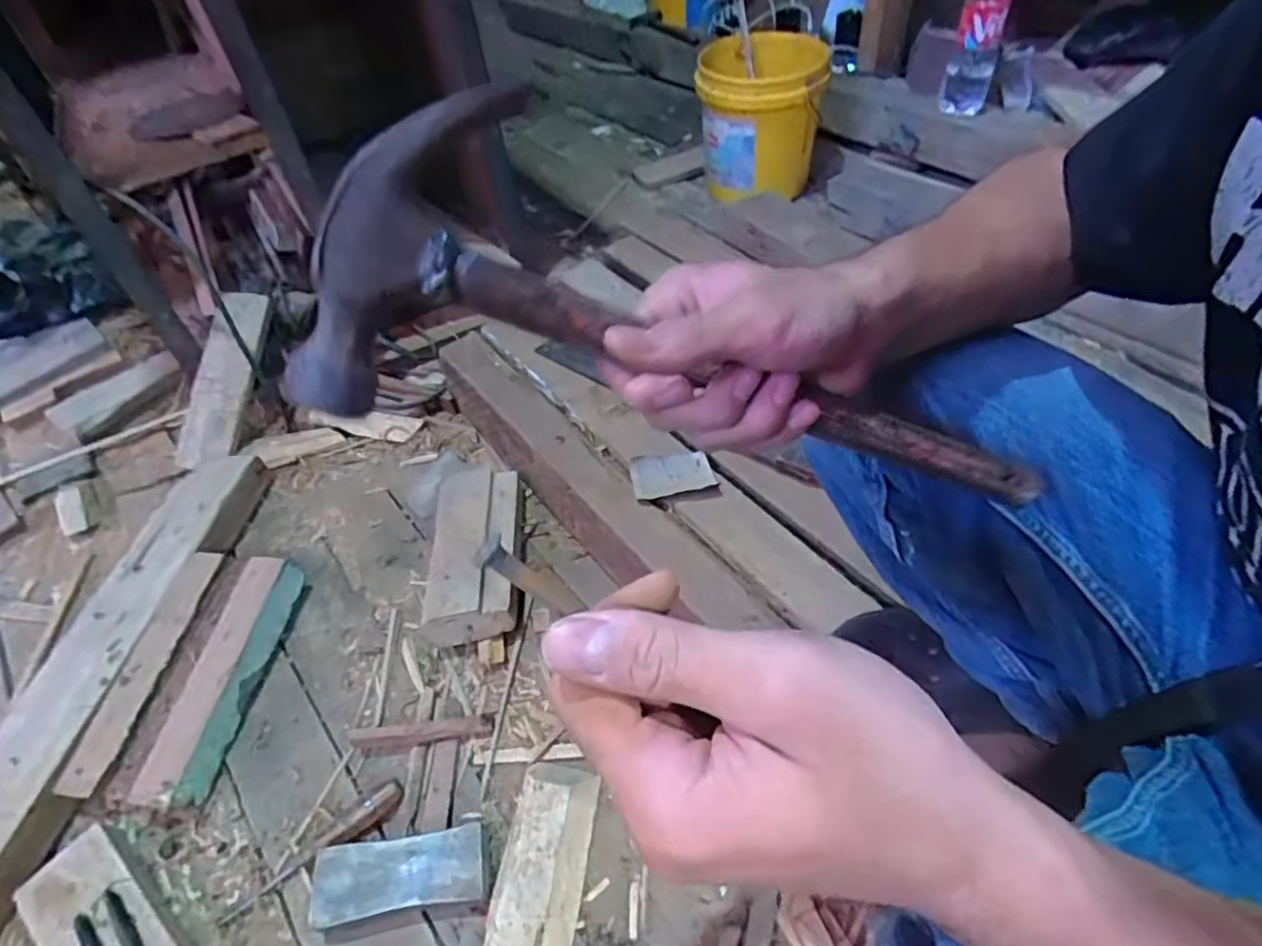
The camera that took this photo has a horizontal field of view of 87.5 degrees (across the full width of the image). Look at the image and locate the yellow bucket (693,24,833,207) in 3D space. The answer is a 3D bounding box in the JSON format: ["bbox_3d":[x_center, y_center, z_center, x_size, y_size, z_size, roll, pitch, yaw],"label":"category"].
[{"bbox_3d":[0.265,-0.736,1.375,0.236,0.245,0.241,-3,52,3],"label":"yellow bucket"}]

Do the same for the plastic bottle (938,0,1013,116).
[{"bbox_3d":[0.661,-0.838,1.234,0.097,0.307,0.103,15,55,16],"label":"plastic bottle"}]

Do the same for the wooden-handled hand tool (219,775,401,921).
[{"bbox_3d":[-0.323,0.389,0.675,0.194,0.021,0.030,-35,57,-20],"label":"wooden-handled hand tool"}]

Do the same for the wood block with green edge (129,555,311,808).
[{"bbox_3d":[-0.481,0.241,0.789,0.069,0.064,0.281,5,53,9],"label":"wood block with green edge"}]

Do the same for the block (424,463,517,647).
[{"bbox_3d":[-0.203,0.087,0.860,0.107,0.051,0.264,-7,52,0],"label":"block"}]

